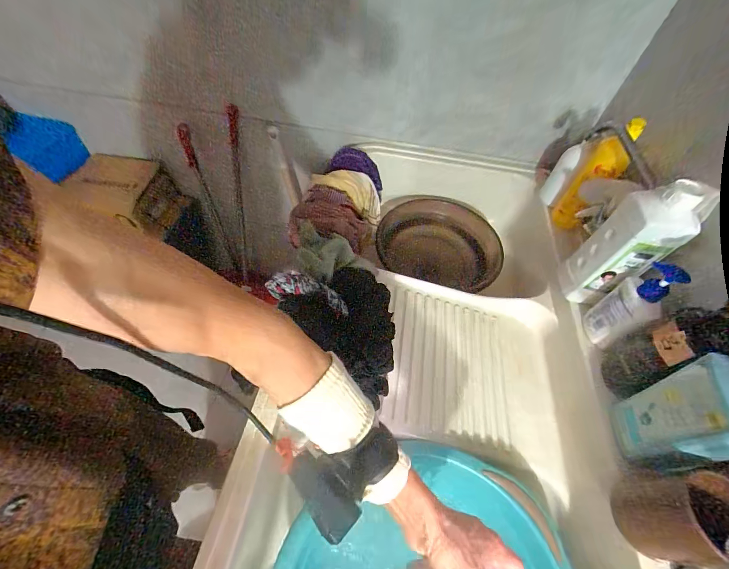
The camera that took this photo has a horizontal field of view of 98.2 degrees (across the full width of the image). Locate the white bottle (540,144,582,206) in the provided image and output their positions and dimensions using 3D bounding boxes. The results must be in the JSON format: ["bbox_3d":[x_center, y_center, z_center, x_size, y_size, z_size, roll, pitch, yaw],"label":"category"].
[{"bbox_3d":[0.431,-0.242,0.698,0.032,0.128,0.039,28,56,15],"label":"white bottle"}]

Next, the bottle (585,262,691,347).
[{"bbox_3d":[0.405,0.033,0.487,0.062,0.163,0.060,-31,62,-25],"label":"bottle"}]

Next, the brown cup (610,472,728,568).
[{"bbox_3d":[0.355,0.263,0.352,0.070,0.112,0.081,2,54,-3],"label":"brown cup"}]

